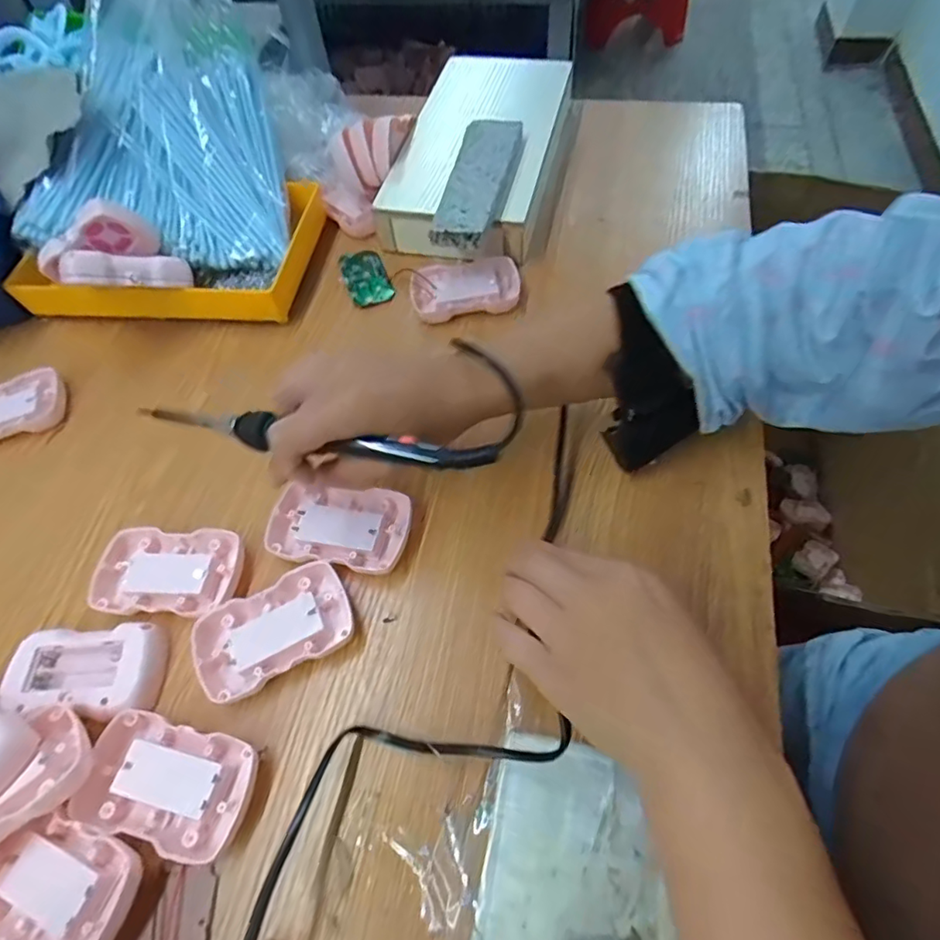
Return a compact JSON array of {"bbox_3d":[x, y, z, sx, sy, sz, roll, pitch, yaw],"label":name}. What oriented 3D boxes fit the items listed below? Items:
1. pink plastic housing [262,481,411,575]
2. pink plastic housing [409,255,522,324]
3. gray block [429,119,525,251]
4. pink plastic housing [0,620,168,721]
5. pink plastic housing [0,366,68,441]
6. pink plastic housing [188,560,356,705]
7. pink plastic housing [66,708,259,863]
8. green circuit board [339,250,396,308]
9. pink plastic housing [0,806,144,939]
[{"bbox_3d":[-0.084,0.035,0.351,0.086,0.013,0.053,9,60,9],"label":"pink plastic housing"},{"bbox_3d":[-0.004,-0.154,0.457,0.089,0.012,0.060,-8,59,-1],"label":"pink plastic housing"},{"bbox_3d":[0.009,-0.244,0.457,0.051,0.018,0.153,9,60,9],"label":"gray block"},{"bbox_3d":[-0.222,0.117,0.317,0.087,0.016,0.050,-3,59,2],"label":"pink plastic housing"},{"bbox_3d":[-0.364,-0.046,0.426,0.091,0.014,0.055,-24,61,-11],"label":"pink plastic housing"},{"bbox_3d":[-0.113,0.094,0.318,0.088,0.015,0.054,-27,61,-12],"label":"pink plastic housing"},{"bbox_3d":[-0.154,0.161,0.282,0.085,0.016,0.052,11,60,10],"label":"pink plastic housing"},{"bbox_3d":[-0.094,-0.174,0.488,0.039,0.006,0.079,-20,60,-8],"label":"green circuit board"},{"bbox_3d":[-0.196,0.197,0.258,0.081,0.019,0.053,16,62,13],"label":"pink plastic housing"}]

